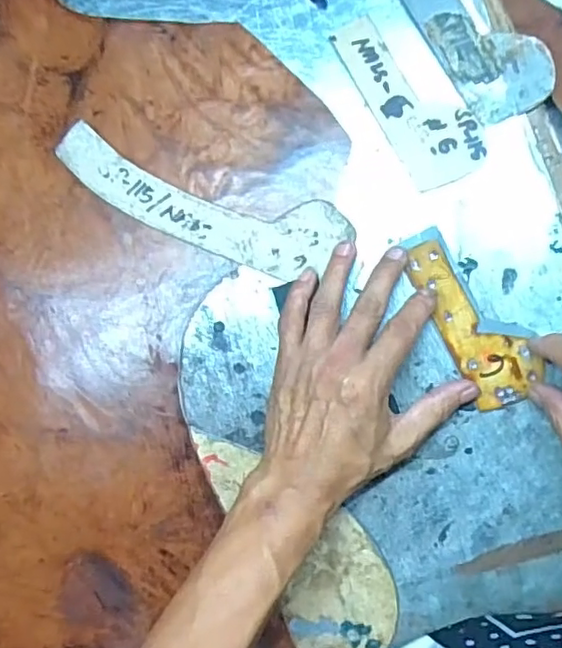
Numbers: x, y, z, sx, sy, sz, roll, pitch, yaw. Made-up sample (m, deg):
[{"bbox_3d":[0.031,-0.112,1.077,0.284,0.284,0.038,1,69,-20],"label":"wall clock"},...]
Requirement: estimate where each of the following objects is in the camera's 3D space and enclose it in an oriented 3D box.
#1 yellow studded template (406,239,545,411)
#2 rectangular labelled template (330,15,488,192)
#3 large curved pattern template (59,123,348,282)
[{"bbox_3d":[0.124,-0.001,0.387,0.044,0.006,0.116,-33,86,3],"label":"yellow studded template"},{"bbox_3d":[0.086,-0.150,0.391,0.052,0.005,0.124,-31,89,3],"label":"rectangular labelled template"},{"bbox_3d":[-0.056,-0.081,0.403,0.202,0.004,0.054,20,92,3],"label":"large curved pattern template"}]

